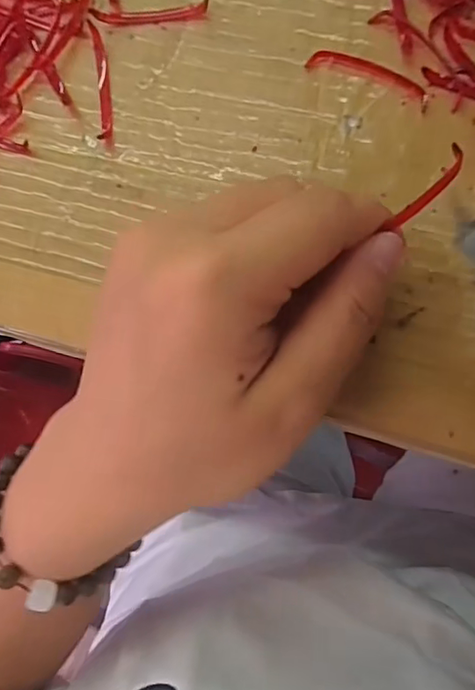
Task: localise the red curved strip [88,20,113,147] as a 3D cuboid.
[{"bbox_3d":[-0.052,-0.099,0.204,0.005,0.005,0.045,-4,84,8],"label":"red curved strip"}]

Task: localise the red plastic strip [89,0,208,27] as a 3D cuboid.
[{"bbox_3d":[-0.033,-0.126,0.204,0.044,0.007,0.005,-2,84,8],"label":"red plastic strip"}]

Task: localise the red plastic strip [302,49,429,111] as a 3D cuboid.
[{"bbox_3d":[0.046,-0.095,0.190,0.044,0.004,0.010,27,89,10],"label":"red plastic strip"}]

